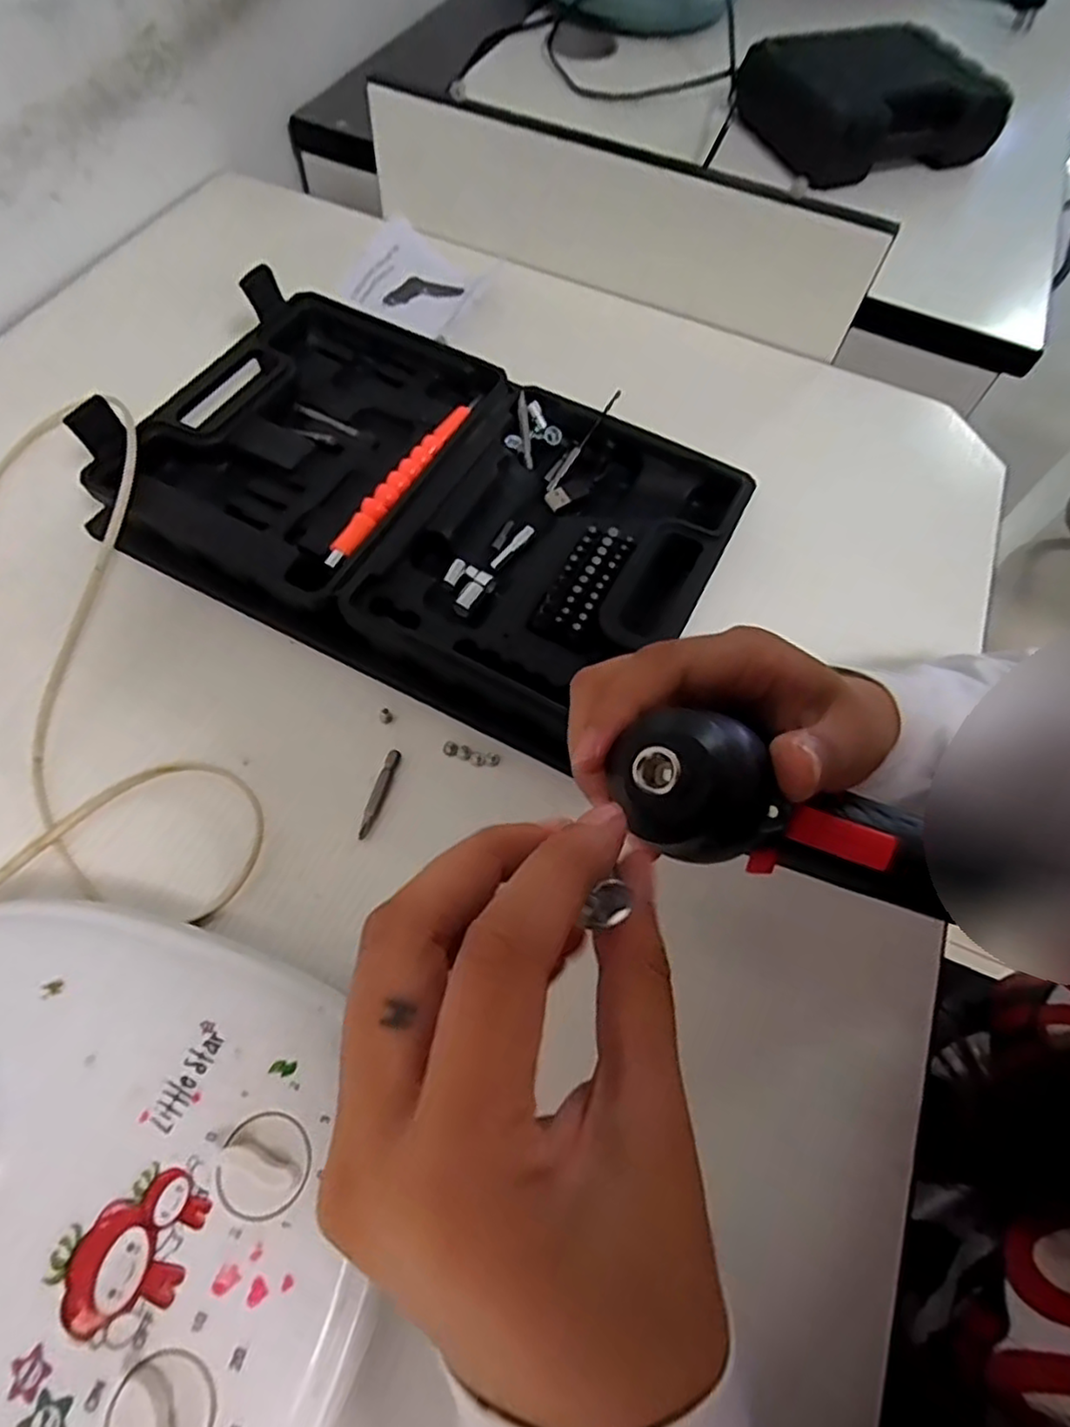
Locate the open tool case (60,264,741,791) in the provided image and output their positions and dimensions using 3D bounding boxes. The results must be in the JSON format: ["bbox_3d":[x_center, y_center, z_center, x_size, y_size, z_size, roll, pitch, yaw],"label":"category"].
[{"bbox_3d":[-0.064,-0.132,0.411,0.347,0.057,0.230,24,61,11],"label":"open tool case"}]

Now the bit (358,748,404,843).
[{"bbox_3d":[-0.079,0.040,0.339,0.007,0.006,0.047,17,64,4],"label":"bit"}]

